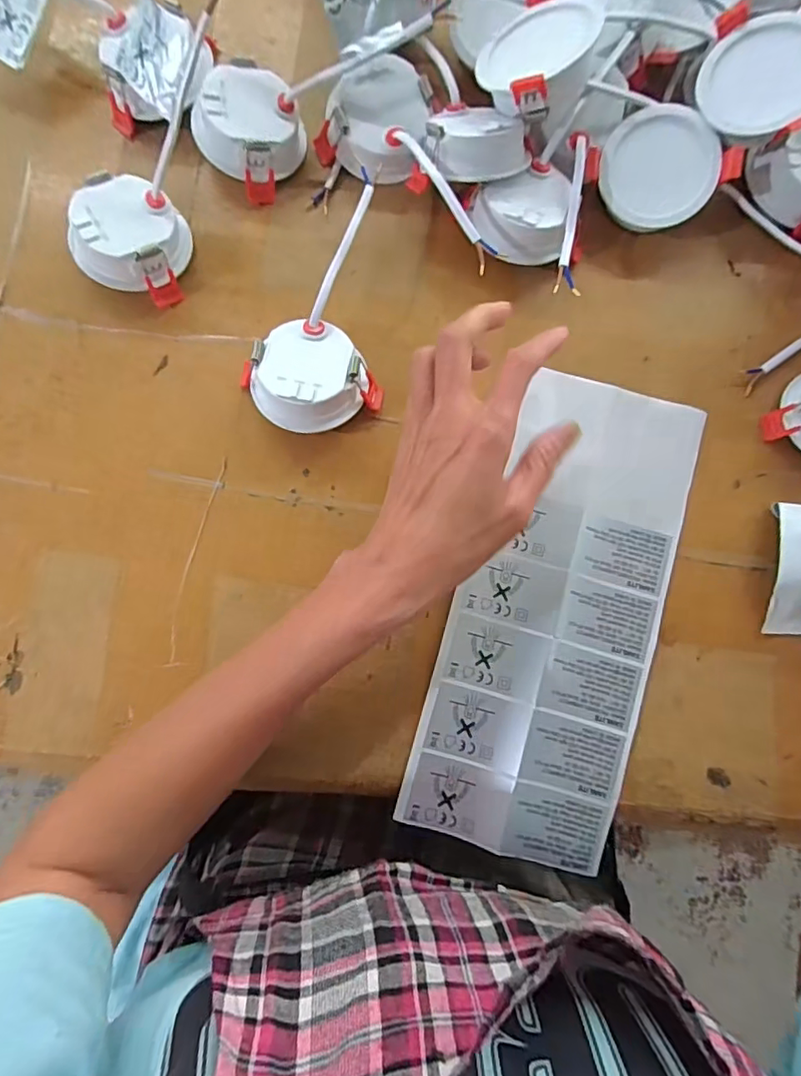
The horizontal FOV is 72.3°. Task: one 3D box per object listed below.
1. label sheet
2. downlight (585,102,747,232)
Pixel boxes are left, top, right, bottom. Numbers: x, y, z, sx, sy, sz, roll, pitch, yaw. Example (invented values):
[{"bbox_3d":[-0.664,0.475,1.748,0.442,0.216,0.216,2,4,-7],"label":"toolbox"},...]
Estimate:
[{"bbox_3d":[0.102,0.044,0.338,0.126,0.008,0.287,21,82,1],"label":"label sheet"},{"bbox_3d":[0.166,-0.235,0.358,0.071,0.031,0.071,1,96,8],"label":"downlight"}]

